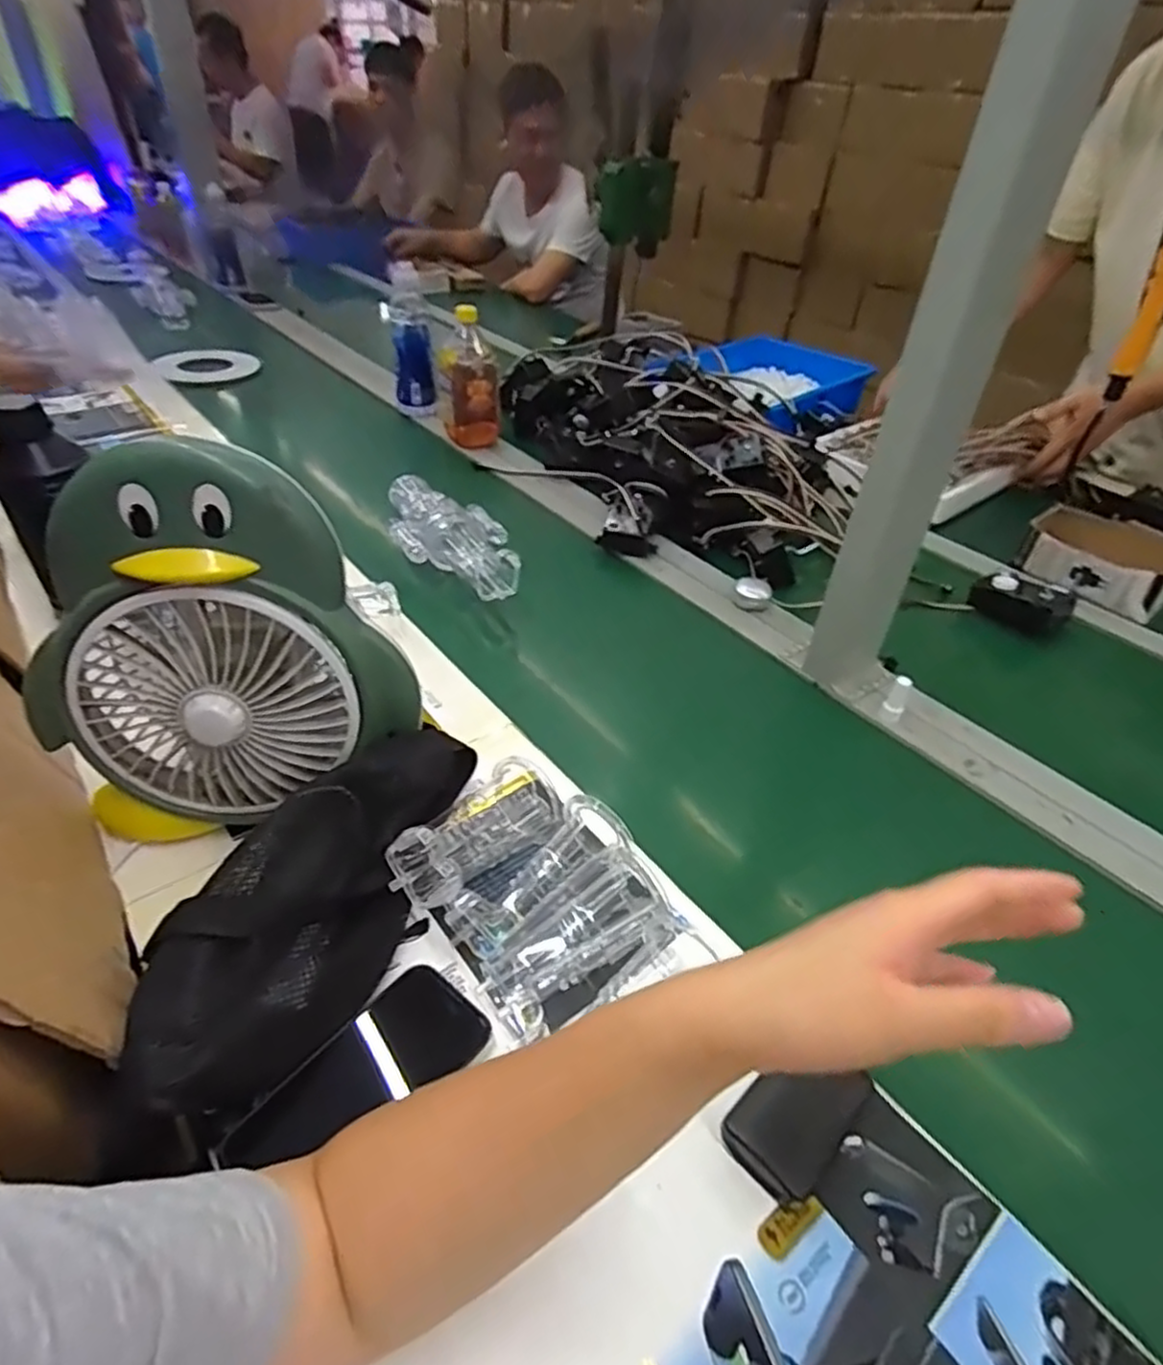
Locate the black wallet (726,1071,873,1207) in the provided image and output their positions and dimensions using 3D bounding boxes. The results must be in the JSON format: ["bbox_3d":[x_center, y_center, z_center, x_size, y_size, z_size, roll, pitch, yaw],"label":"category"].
[{"bbox_3d":[0.130,0.255,0.431,0.094,0.015,0.053,-31,51,-34],"label":"black wallet"}]

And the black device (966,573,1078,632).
[{"bbox_3d":[0.532,-0.100,0.875,0.109,0.047,0.047,26,45,24],"label":"black device"}]

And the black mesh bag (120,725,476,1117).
[{"bbox_3d":[-0.175,0.142,0.474,0.121,0.075,0.265,16,41,13],"label":"black mesh bag"}]

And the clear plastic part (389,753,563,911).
[{"bbox_3d":[-0.071,0.105,0.528,0.057,0.052,0.144,28,31,26],"label":"clear plastic part"}]

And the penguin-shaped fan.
[{"bbox_3d":[-0.249,-0.014,0.497,0.252,0.270,0.076,-3,41,-8],"label":"penguin-shaped fan"}]

